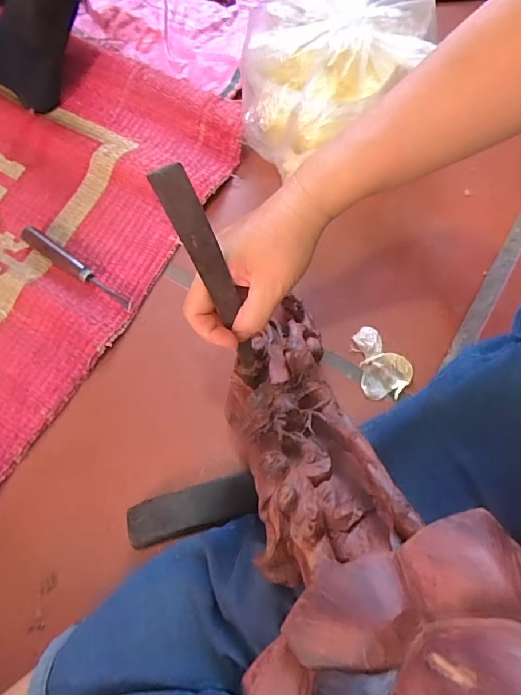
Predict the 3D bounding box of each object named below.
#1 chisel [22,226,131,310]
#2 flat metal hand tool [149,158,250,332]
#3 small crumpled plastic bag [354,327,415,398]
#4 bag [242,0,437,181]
[{"bbox_3d":[-0.222,-0.095,0.546,0.165,0.021,0.023,35,74,15],"label":"chisel"},{"bbox_3d":[-0.036,-0.062,0.291,0.021,0.116,0.004,-33,47,-8],"label":"flat metal hand tool"},{"bbox_3d":[0.134,0.014,0.501,0.054,0.009,0.080,-10,68,-1],"label":"small crumpled plastic bag"},{"bbox_3d":[0.095,-0.348,0.557,0.201,0.130,0.246,10,69,7],"label":"bag"}]

